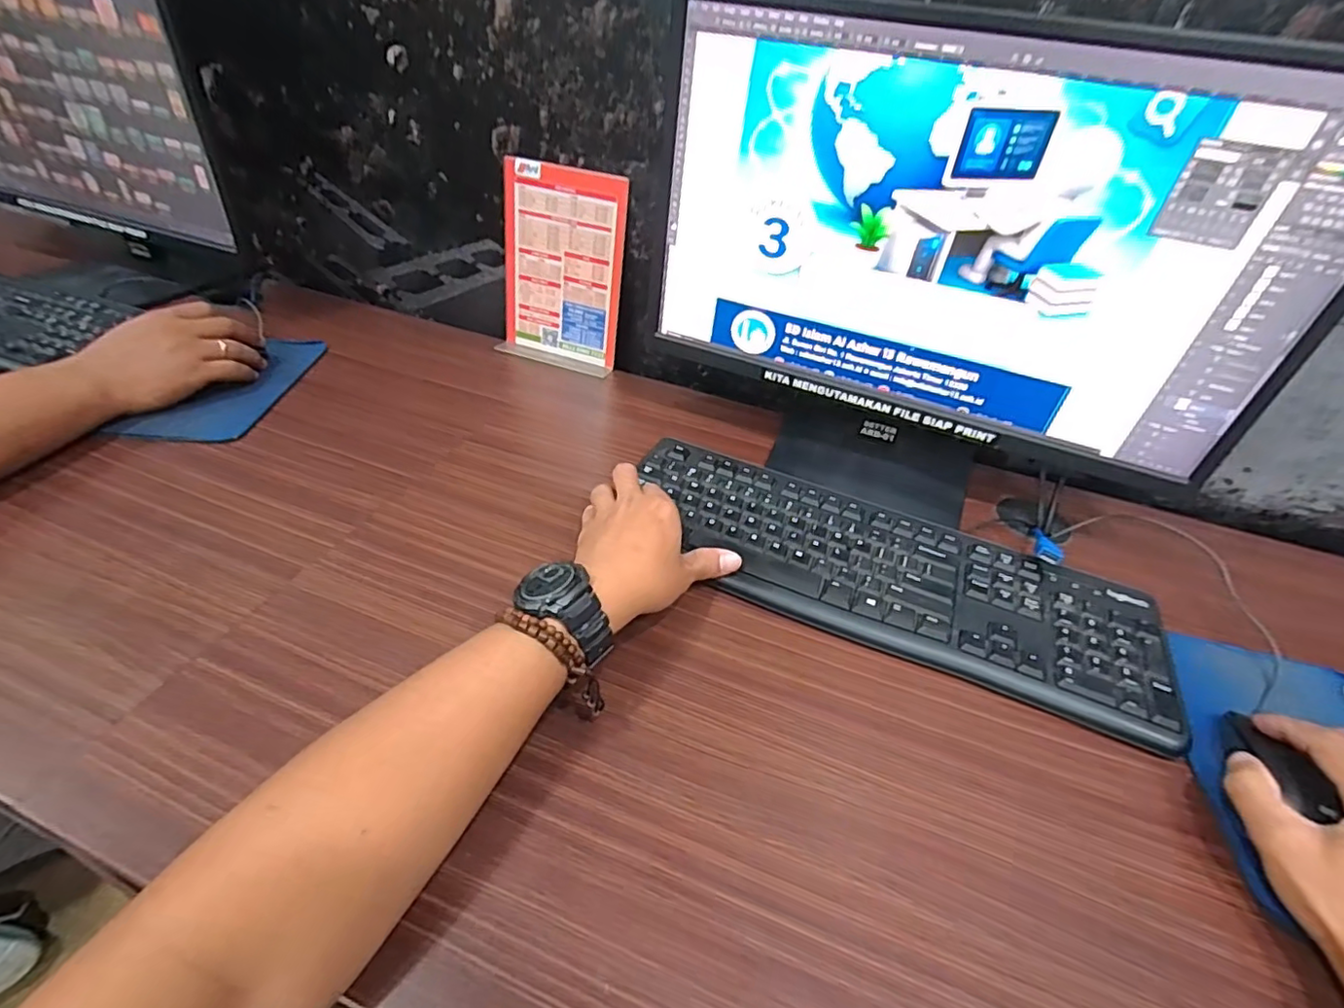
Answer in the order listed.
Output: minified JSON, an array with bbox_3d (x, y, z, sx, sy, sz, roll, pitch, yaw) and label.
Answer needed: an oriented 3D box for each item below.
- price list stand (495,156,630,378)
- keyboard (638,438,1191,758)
[{"bbox_3d":[-0.132,-0.268,0.686,0.149,0.208,0.047,17,41,12],"label":"price list stand"},{"bbox_3d":[0.162,0.049,0.476,0.420,0.015,0.155,23,42,19],"label":"keyboard"}]

